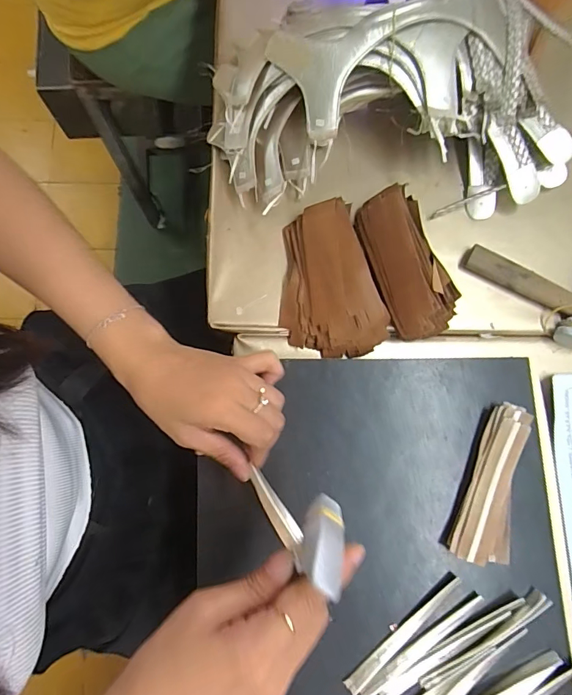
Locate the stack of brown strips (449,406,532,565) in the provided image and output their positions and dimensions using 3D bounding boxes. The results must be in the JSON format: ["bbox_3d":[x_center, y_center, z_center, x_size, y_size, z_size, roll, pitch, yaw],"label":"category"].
[{"bbox_3d":[0.179,0.116,0.363,0.045,0.018,0.132,20,80,3],"label":"stack of brown strips"}]

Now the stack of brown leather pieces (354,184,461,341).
[{"bbox_3d":[0.112,-0.077,0.395,0.060,0.056,0.133,-21,81,-5],"label":"stack of brown leather pieces"}]

